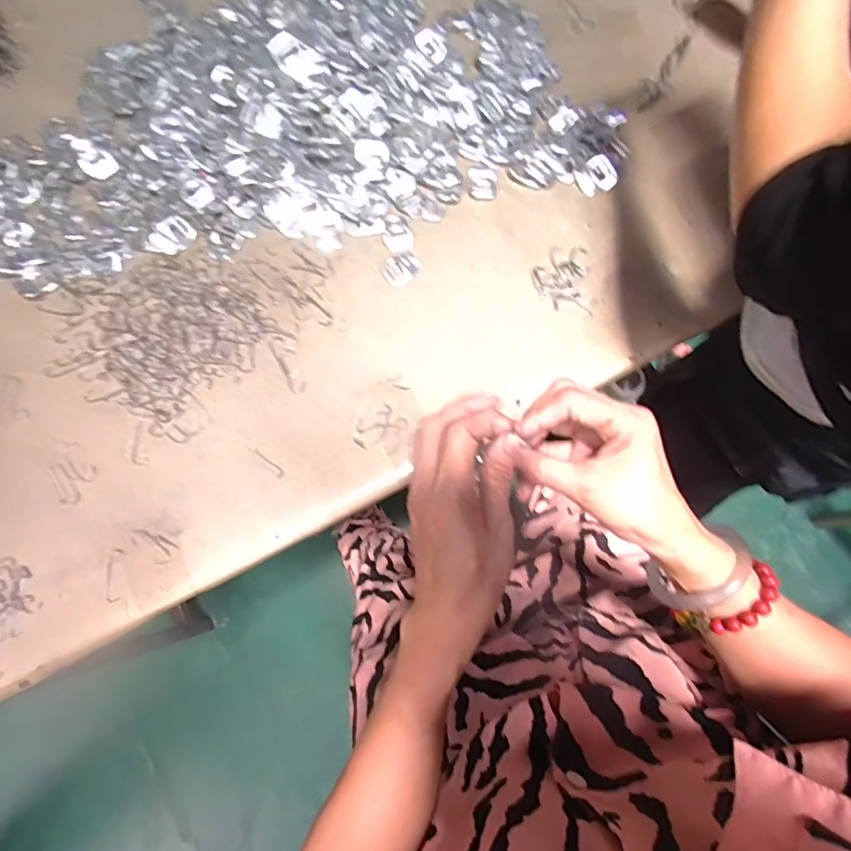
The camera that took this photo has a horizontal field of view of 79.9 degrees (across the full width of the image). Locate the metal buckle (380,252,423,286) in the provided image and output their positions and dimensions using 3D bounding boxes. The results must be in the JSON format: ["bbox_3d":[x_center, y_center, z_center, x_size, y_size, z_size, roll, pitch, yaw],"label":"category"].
[{"bbox_3d":[-0.023,-0.161,0.517,0.040,0.007,0.031,-33,78,-9],"label":"metal buckle"}]

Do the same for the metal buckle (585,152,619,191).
[{"bbox_3d":[0.189,-0.271,0.543,0.028,0.011,0.036,-32,78,-9],"label":"metal buckle"}]

